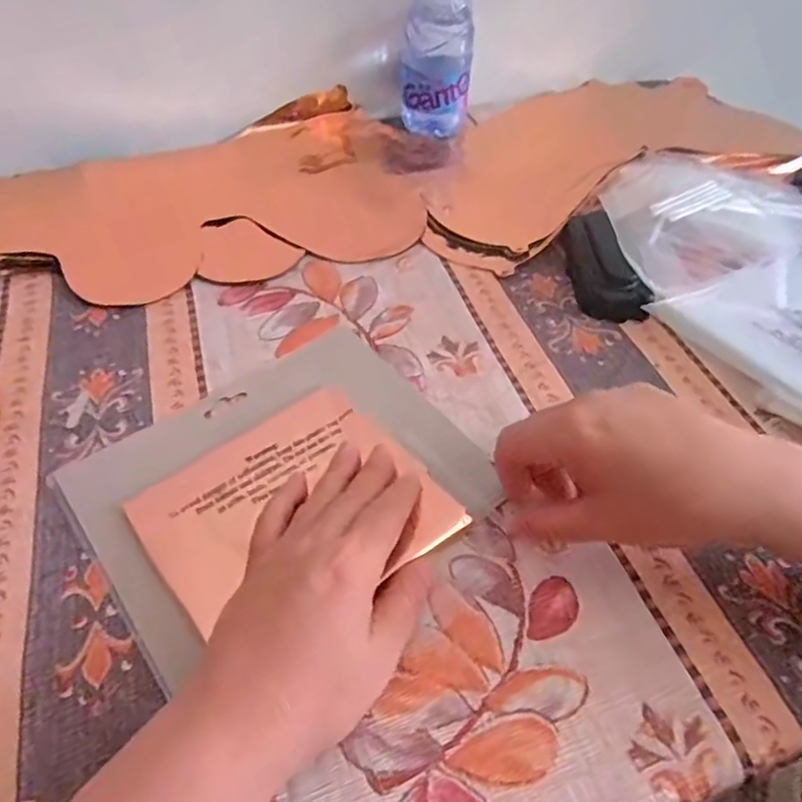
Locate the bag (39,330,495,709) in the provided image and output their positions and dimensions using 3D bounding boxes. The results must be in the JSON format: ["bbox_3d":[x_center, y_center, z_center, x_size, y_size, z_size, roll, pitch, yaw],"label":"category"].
[{"bbox_3d":[-0.063,0.042,0.328,0.196,0.007,0.161,-31,59,-24],"label":"bag"}]

